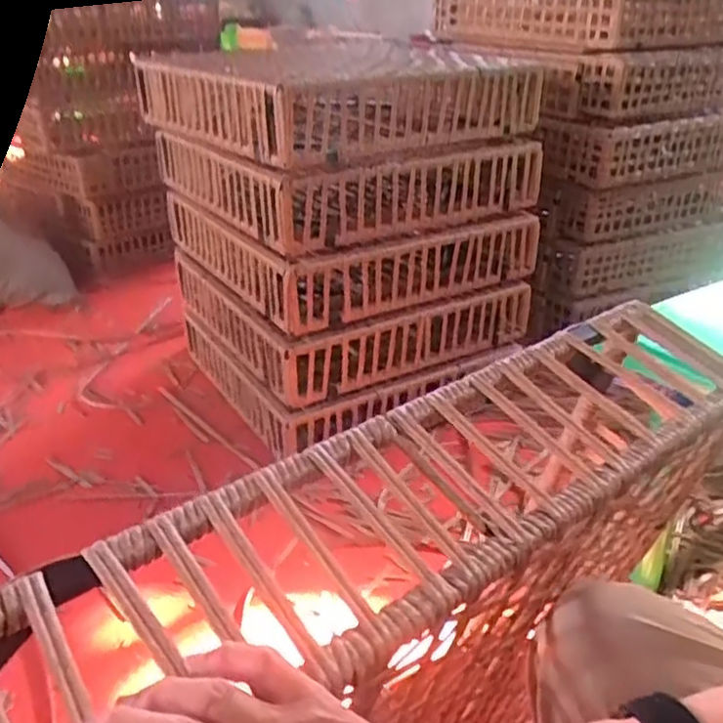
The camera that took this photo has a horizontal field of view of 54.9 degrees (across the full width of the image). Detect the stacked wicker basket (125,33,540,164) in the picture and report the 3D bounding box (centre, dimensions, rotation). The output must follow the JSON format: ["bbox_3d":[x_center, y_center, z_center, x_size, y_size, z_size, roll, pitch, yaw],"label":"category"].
[{"bbox_3d":[-0.039,-0.539,1.402,0.600,0.140,0.594,-20,35,-33],"label":"stacked wicker basket"}]

